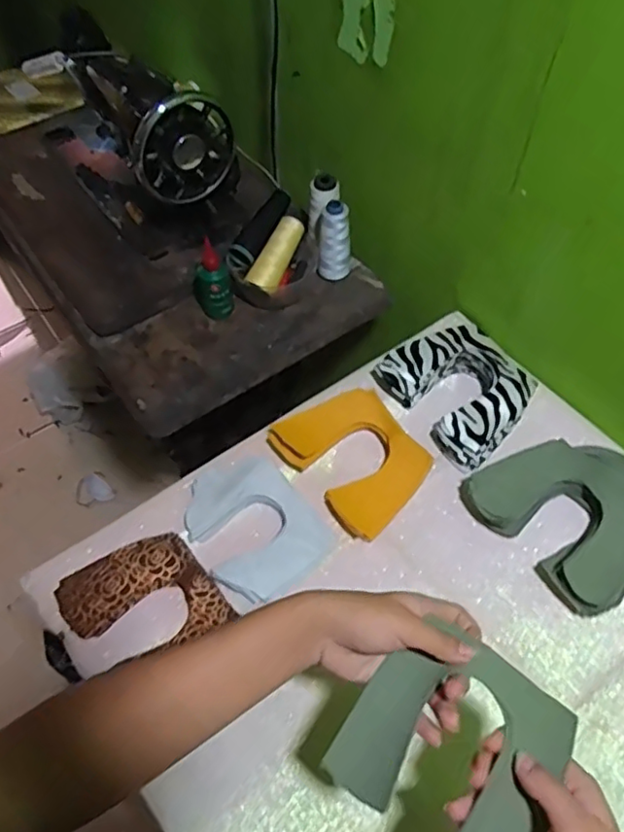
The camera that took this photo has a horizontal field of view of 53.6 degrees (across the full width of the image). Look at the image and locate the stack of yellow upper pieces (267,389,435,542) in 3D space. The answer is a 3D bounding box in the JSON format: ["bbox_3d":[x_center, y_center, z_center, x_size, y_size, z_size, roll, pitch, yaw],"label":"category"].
[{"bbox_3d":[0.045,0.038,0.674,0.121,0.028,0.160,-41,70,-10],"label":"stack of yellow upper pieces"}]

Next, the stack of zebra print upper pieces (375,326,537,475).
[{"bbox_3d":[0.174,-0.032,0.724,0.128,0.051,0.154,-33,61,-19],"label":"stack of zebra print upper pieces"}]

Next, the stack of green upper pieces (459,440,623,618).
[{"bbox_3d":[0.276,0.095,0.646,0.175,0.038,0.173,-32,61,-18],"label":"stack of green upper pieces"}]

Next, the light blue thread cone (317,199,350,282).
[{"bbox_3d":[0.030,-0.233,0.835,0.041,0.108,0.041,10,57,8],"label":"light blue thread cone"}]

